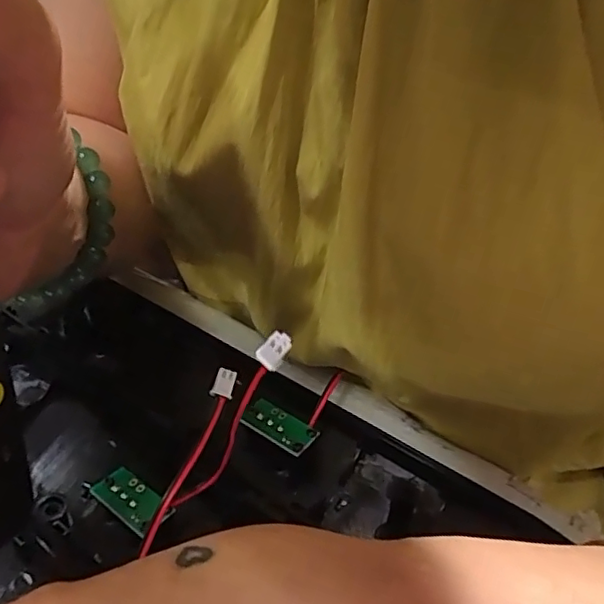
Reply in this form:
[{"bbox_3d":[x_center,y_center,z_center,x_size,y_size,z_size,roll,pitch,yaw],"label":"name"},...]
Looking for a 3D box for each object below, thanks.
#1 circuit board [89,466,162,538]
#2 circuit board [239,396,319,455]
[{"bbox_3d":[-0.062,0.071,0.207,0.027,0.004,0.015,27,42,25],"label":"circuit board"},{"bbox_3d":[-0.009,0.048,0.224,0.029,0.004,0.014,24,46,26],"label":"circuit board"}]

